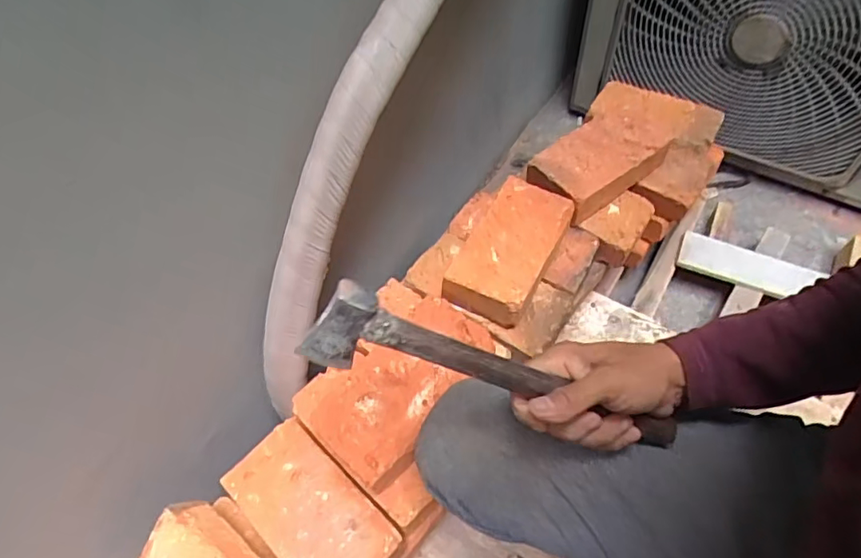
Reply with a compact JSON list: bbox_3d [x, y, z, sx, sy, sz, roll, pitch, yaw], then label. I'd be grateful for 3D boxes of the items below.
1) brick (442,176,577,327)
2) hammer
[{"bbox_3d":[0.101,-0.035,0.713,0.103,0.051,0.224,24,60,18],"label":"brick"},{"bbox_3d":[0.054,0.071,0.410,0.284,0.068,0.028,18,55,-10],"label":"hammer"}]

